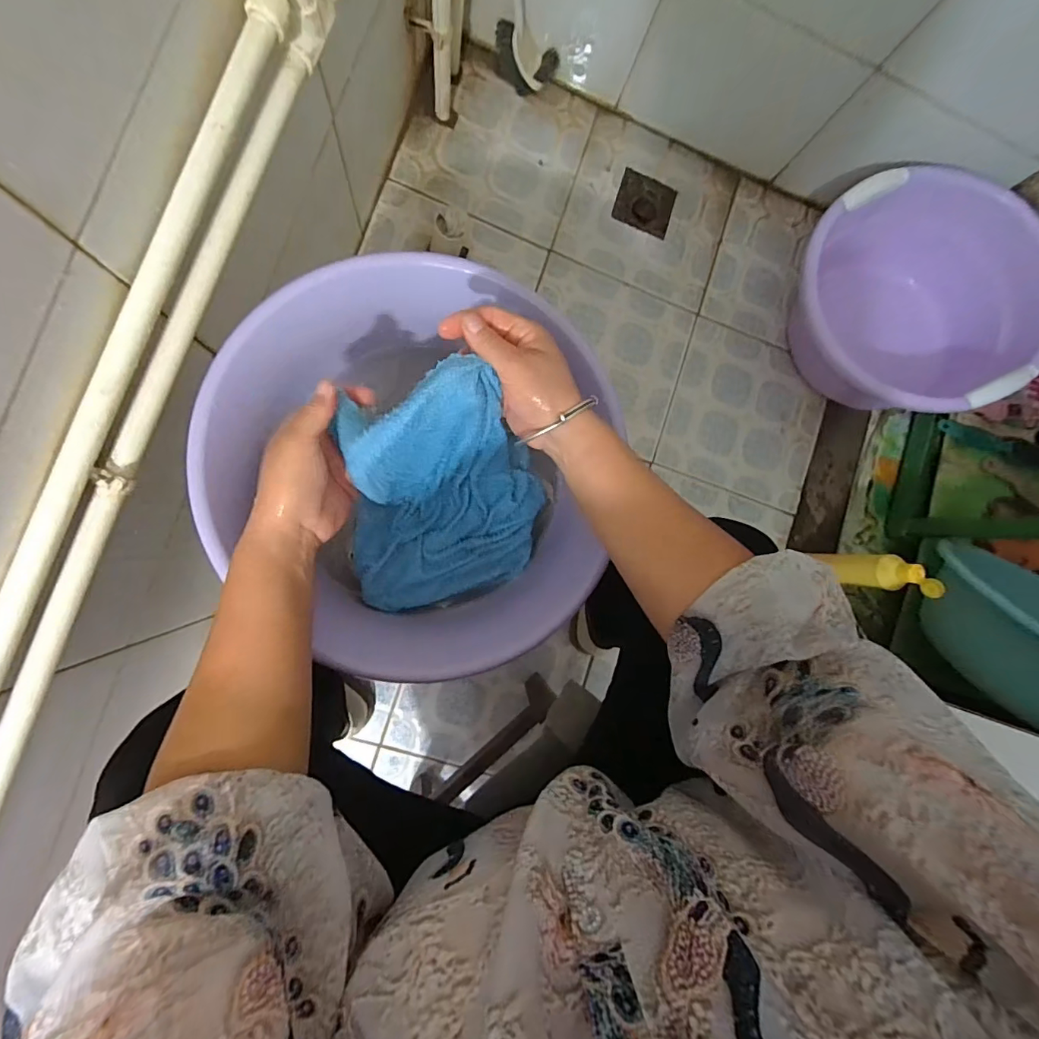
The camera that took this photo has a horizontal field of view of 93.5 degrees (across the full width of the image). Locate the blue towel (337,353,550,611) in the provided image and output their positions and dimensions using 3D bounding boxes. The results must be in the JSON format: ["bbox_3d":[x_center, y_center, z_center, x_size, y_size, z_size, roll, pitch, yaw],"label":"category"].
[{"bbox_3d":[-0.062,-0.016,0.436,0.187,0.173,0.178,-11,88,-9],"label":"blue towel"}]

